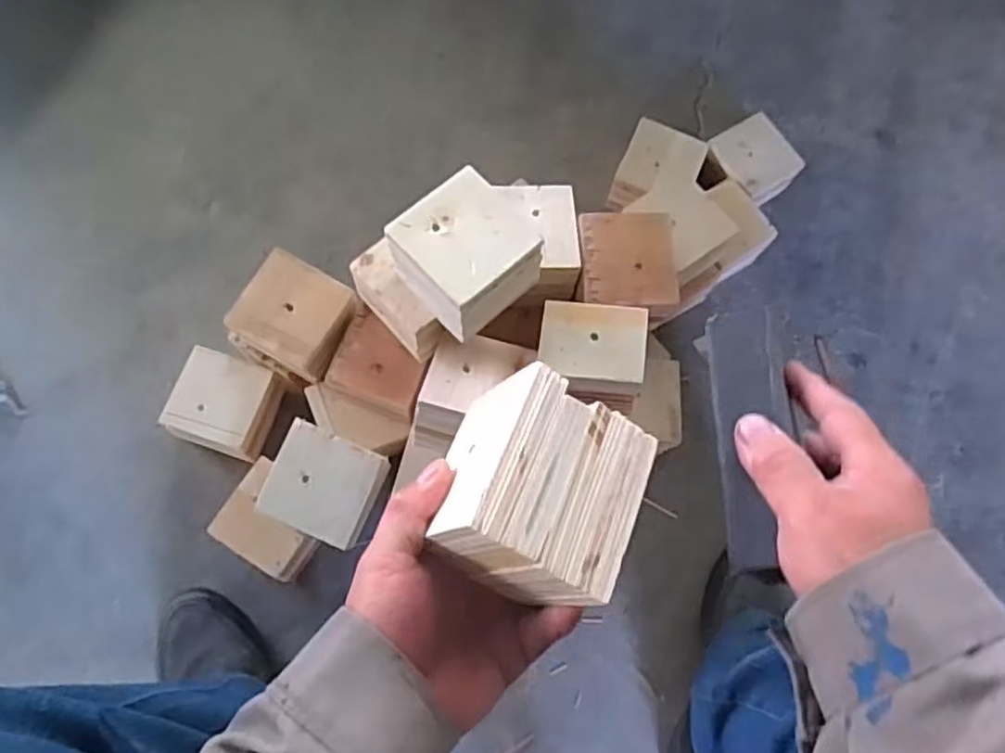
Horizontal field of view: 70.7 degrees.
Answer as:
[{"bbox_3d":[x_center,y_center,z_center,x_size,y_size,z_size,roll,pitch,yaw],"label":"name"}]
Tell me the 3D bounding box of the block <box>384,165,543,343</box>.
[{"bbox_3d":[-0.029,-0.099,0.583,0.098,0.074,0.097,-42,79,-14],"label":"block"}]

